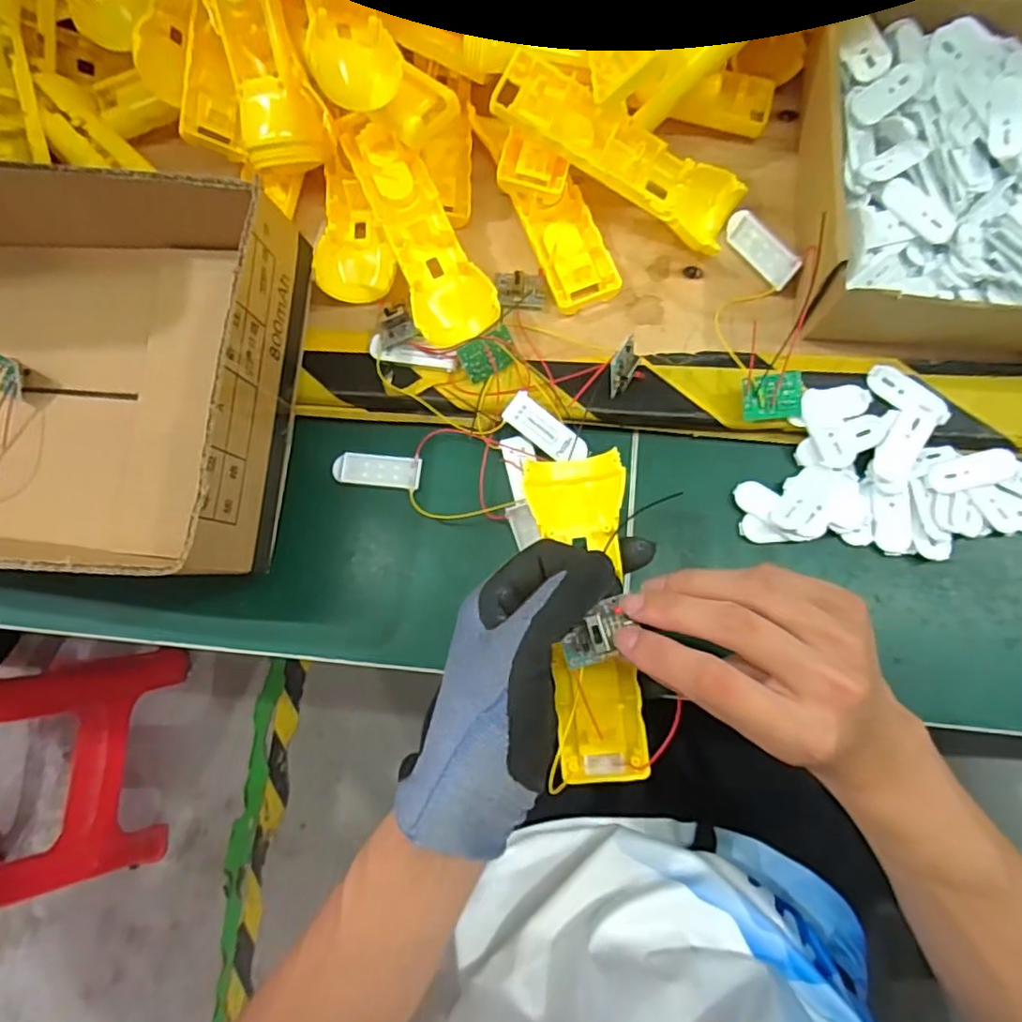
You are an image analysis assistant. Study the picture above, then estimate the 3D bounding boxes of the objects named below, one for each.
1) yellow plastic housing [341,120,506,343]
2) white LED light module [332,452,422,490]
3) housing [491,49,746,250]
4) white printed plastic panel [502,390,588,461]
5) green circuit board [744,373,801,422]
[{"bbox_3d":[-0.057,-0.178,0.390,0.048,0.025,0.157,-24,77,-2],"label":"yellow plastic housing"},{"bbox_3d":[-0.087,-0.027,0.398,0.057,0.004,0.021,6,78,5],"label":"white LED light module"},{"bbox_3d":[0.068,-0.219,0.377,0.163,0.020,0.049,25,88,-14],"label":"housing"},{"bbox_3d":[0.022,-0.050,0.378,0.056,0.005,0.021,40,105,9],"label":"white printed plastic panel"},{"bbox_3d":[0.156,-0.067,0.364,0.035,0.004,0.028,-7,108,1],"label":"green circuit board"}]

